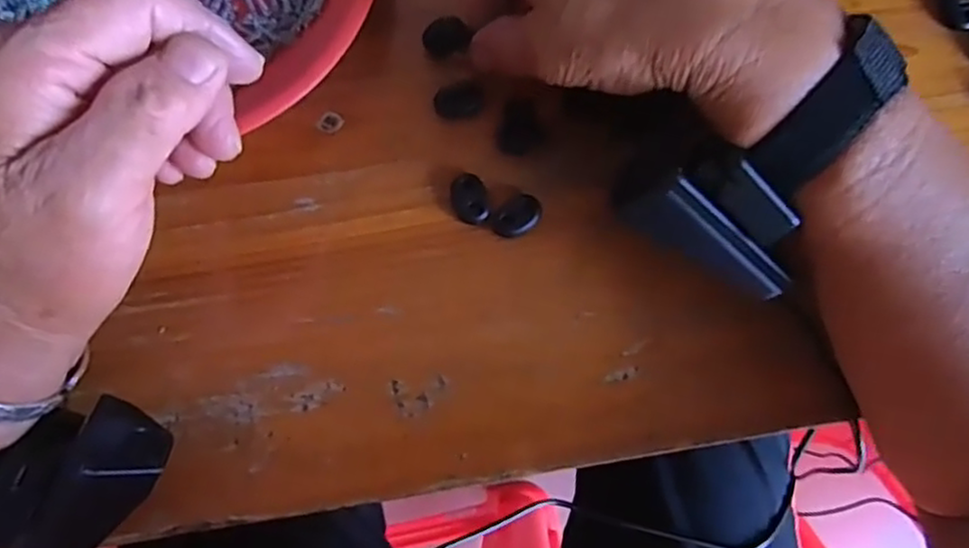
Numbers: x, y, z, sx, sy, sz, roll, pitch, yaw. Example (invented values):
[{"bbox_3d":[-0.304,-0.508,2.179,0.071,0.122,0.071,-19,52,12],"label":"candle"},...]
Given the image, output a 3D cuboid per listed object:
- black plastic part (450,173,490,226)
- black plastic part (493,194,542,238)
[{"bbox_3d":[-0.006,-0.032,0.298,0.015,0.007,0.022,-10,80,-3],"label":"black plastic part"},{"bbox_3d":[0.015,-0.025,0.297,0.014,0.009,0.022,43,82,6],"label":"black plastic part"}]

